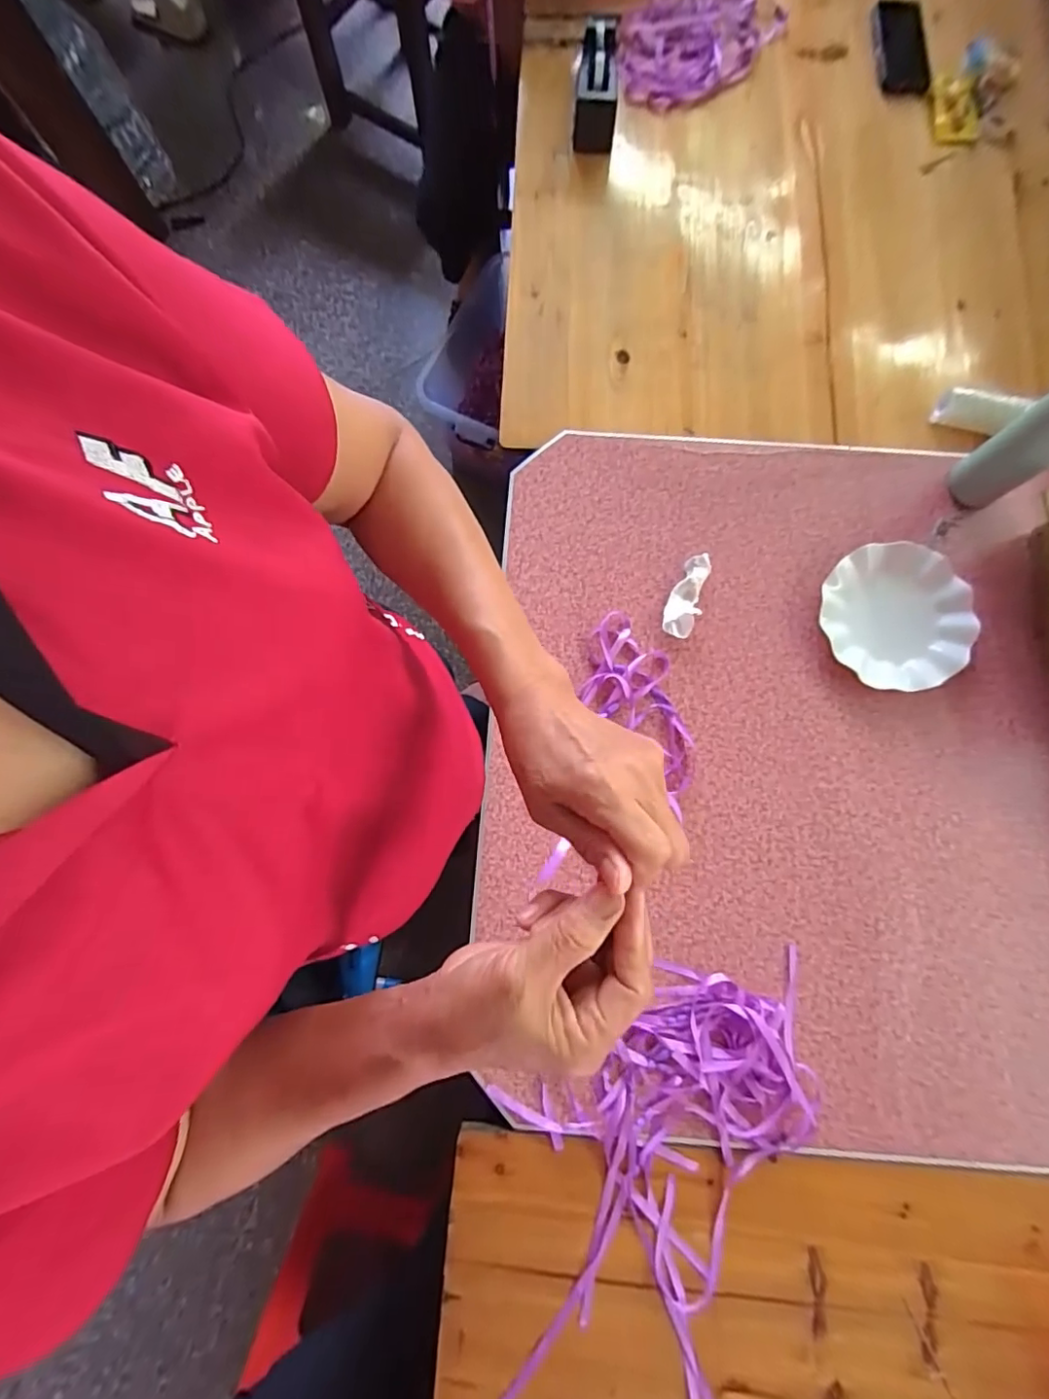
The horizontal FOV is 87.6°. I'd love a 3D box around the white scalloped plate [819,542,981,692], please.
[{"bbox_3d":[0.462,-0.104,0.684,0.168,0.037,0.179,0,81,1],"label":"white scalloped plate"}]

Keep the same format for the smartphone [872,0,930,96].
[{"bbox_3d":[0.563,-0.982,0.821,0.069,0.013,0.163,-2,86,9],"label":"smartphone"}]

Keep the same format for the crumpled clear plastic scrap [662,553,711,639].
[{"bbox_3d":[0.208,-0.131,0.696,0.039,0.021,0.109,23,82,5],"label":"crumpled clear plastic scrap"}]

